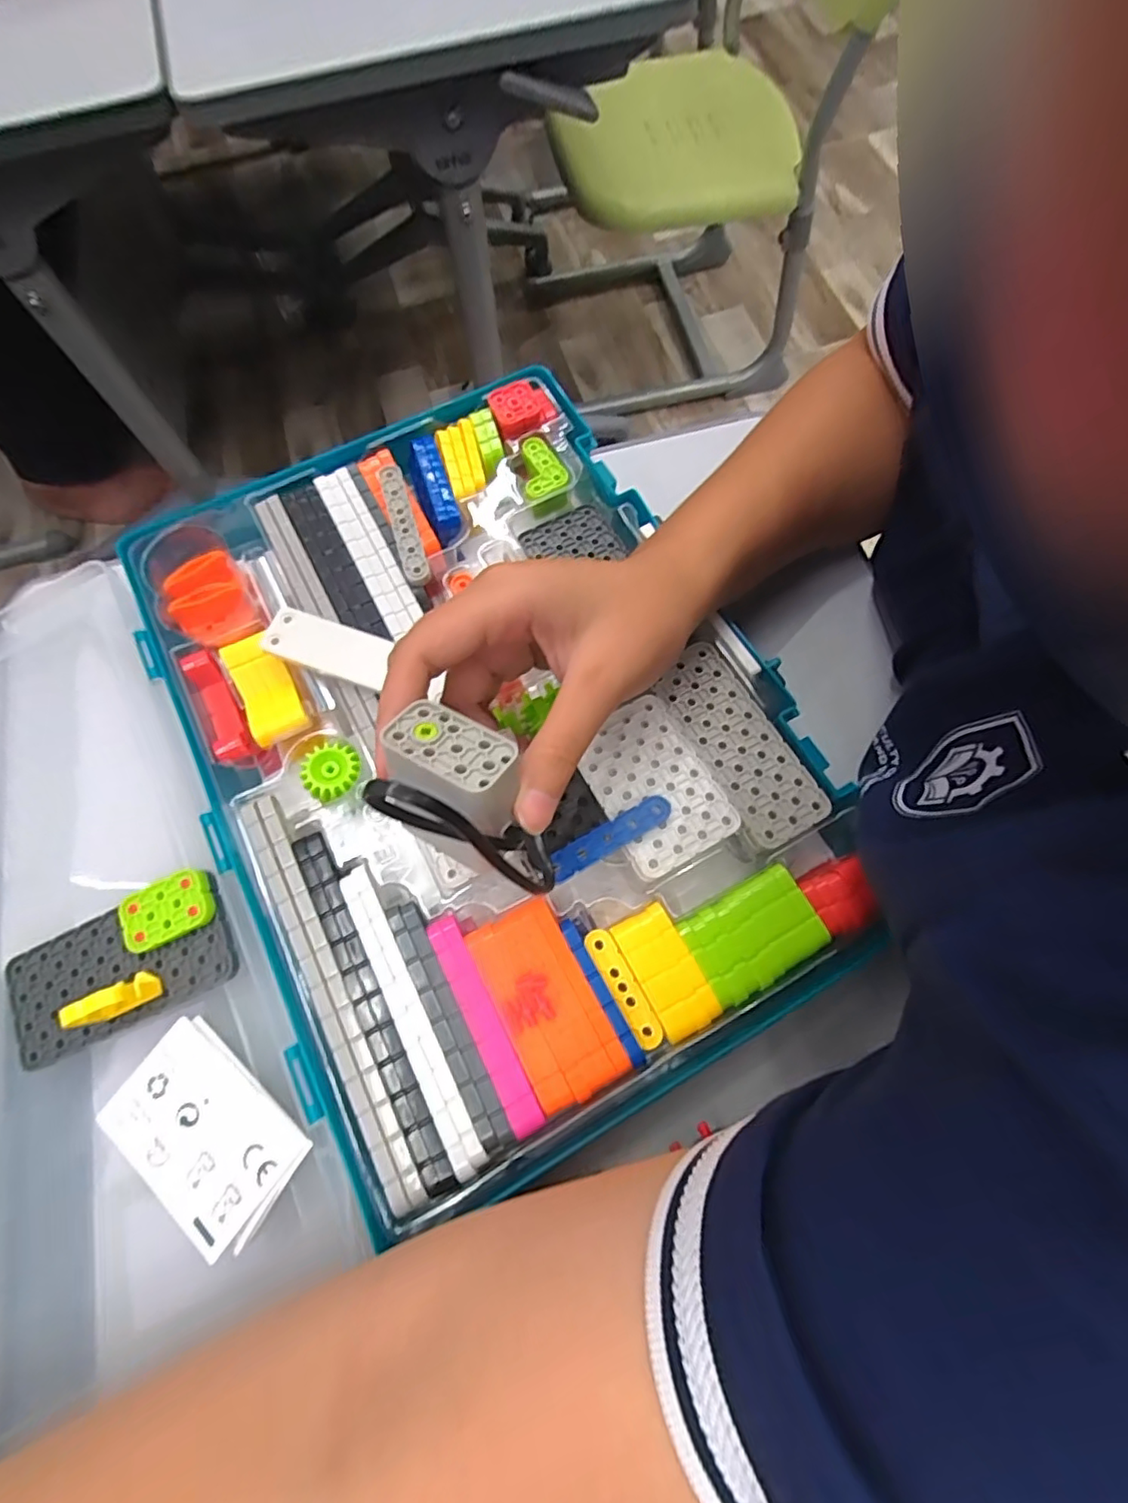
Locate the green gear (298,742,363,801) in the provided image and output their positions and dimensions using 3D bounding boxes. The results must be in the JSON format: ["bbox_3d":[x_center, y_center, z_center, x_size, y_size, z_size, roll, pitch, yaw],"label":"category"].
[{"bbox_3d":[-0.109,0.008,0.280,0.025,0.004,0.026,-1,71,2],"label":"green gear"}]

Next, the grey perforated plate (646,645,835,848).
[{"bbox_3d":[0.079,-0.005,0.277,0.037,0.004,0.097,-28,72,-7],"label":"grey perforated plate"}]

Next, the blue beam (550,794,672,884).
[{"bbox_3d":[0.021,0.036,0.261,0.057,0.009,0.013,-30,72,-8],"label":"blue beam"}]

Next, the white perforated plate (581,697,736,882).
[{"bbox_3d":[0.040,0.014,0.272,0.051,0.004,0.073,-28,72,-7],"label":"white perforated plate"}]

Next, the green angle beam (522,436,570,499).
[{"bbox_3d":[-0.014,-0.158,0.332,0.023,0.005,0.036,-22,71,-5],"label":"green angle beam"}]

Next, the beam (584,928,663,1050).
[{"bbox_3d":[0.024,0.097,0.247,0.012,0.008,0.049,-28,72,-7],"label":"beam"}]

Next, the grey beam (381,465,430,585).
[{"bbox_3d":[-0.084,-0.120,0.315,0.012,0.006,0.072,-17,71,-4],"label":"grey beam"}]

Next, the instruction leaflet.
[{"bbox_3d":[-0.141,0.148,0.234,0.078,0.007,0.051,35,76,13],"label":"instruction leaflet"}]

